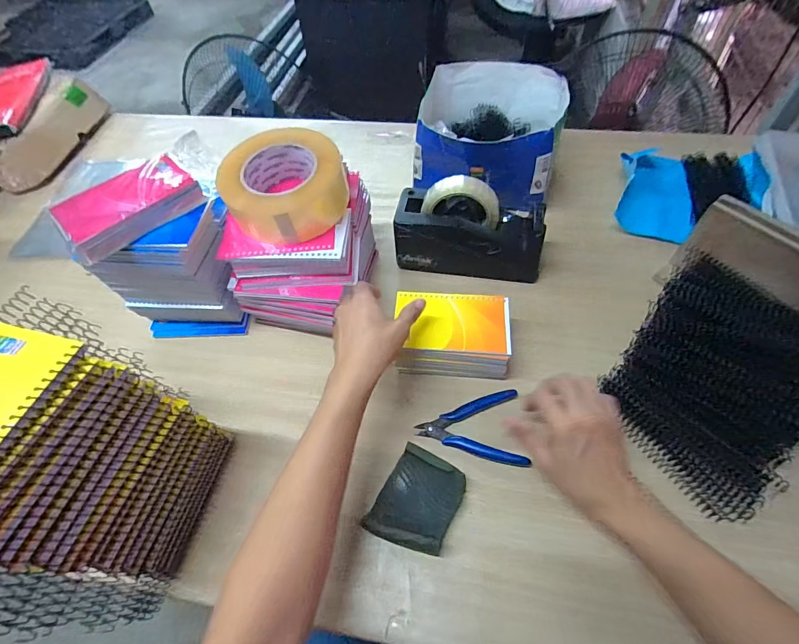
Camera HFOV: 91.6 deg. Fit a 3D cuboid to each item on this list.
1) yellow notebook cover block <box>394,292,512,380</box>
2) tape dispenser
[{"bbox_3d":[0.065,0.015,0.491,0.137,0.044,0.095,3,55,6],"label":"yellow notebook cover block"},{"bbox_3d":[0.099,-0.130,0.551,0.206,0.125,0.080,8,57,10],"label":"tape dispenser"}]

